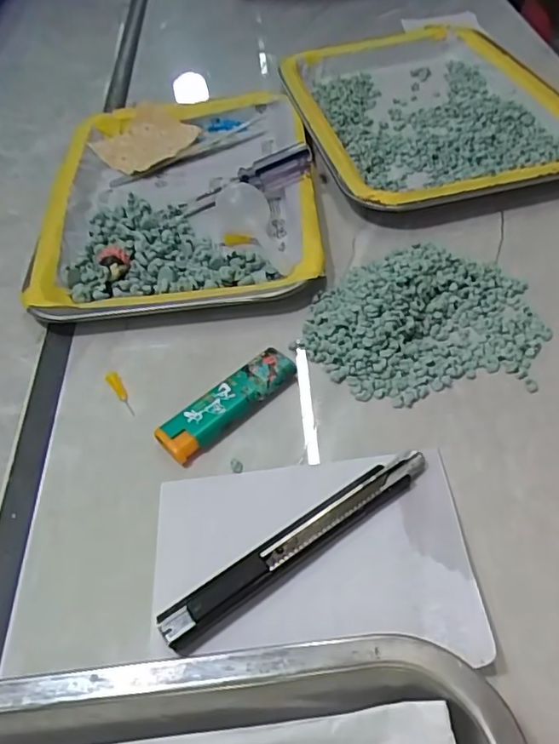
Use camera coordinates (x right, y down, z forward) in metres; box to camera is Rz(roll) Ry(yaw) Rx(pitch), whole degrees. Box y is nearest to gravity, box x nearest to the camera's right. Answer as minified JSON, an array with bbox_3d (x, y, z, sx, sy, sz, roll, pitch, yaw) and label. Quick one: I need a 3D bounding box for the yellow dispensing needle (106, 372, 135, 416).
[{"bbox_3d":[-0.089,0.012,0.324,0.007,0.007,0.032,-24,50,-14],"label":"yellow dispensing needle"}]

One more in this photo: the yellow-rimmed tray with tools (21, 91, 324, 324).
[{"bbox_3d":[-0.072,-0.142,0.430,0.185,0.026,0.268,-5,48,2],"label":"yellow-rimmed tray with tools"}]

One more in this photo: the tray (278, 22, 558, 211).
[{"bbox_3d":[0.110,-0.227,0.471,0.191,0.023,0.281,-12,48,-4],"label":"tray"}]

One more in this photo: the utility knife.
[{"bbox_3d":[0.010,0.073,0.253,0.133,0.008,0.017,-31,52,-19],"label":"utility knife"}]

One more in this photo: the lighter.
[{"bbox_3d":[-0.027,0.017,0.306,0.078,0.013,0.022,-36,54,-23],"label":"lighter"}]

